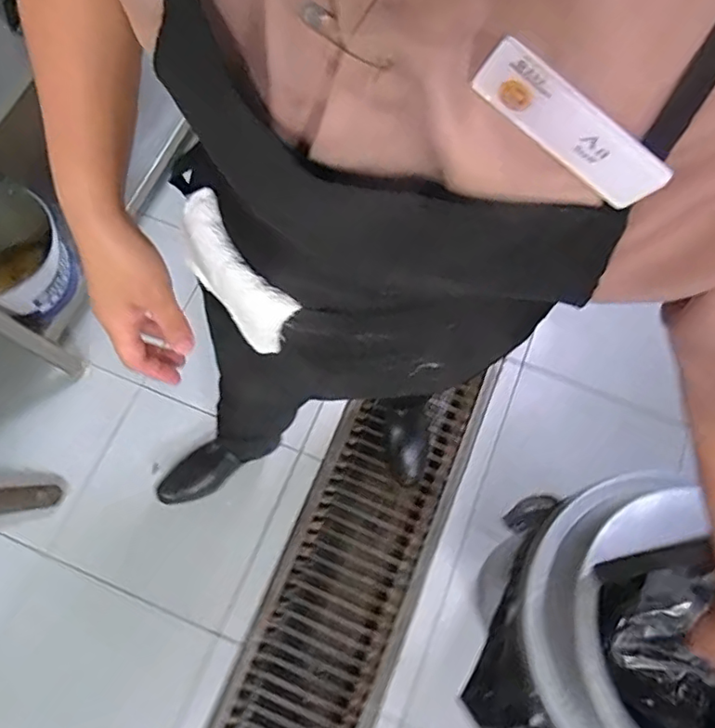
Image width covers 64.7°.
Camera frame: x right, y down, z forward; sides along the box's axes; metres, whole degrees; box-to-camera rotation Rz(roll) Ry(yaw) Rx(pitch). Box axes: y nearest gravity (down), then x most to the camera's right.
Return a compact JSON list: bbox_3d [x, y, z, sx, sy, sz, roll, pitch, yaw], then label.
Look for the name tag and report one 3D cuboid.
[{"bbox_3d":[0.076,-0.085,0.204,0.075,0.027,0.005,35,75,-8],"label":"name tag"}]

